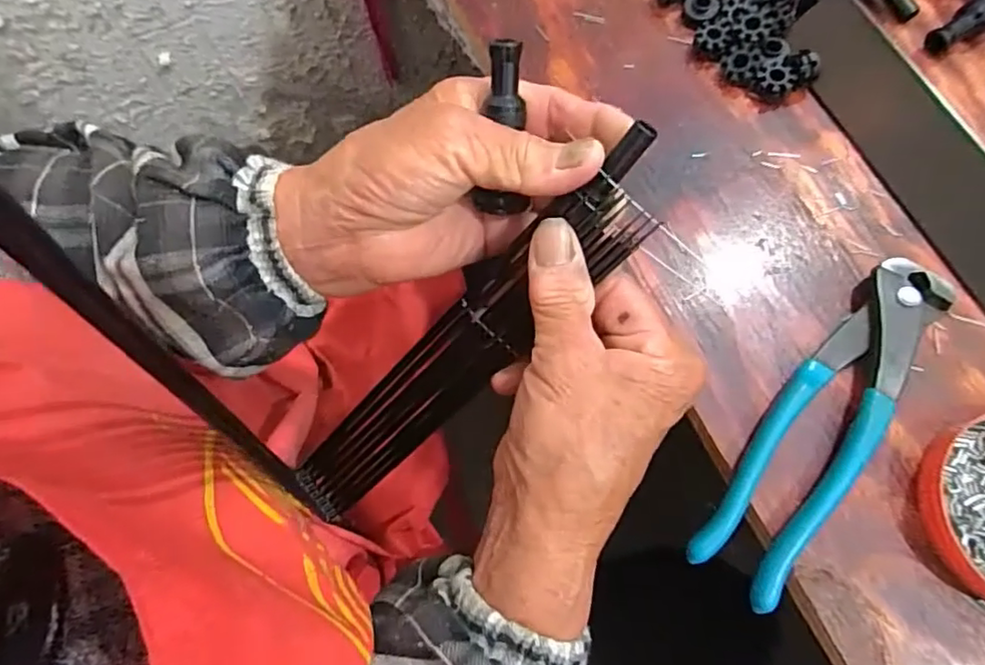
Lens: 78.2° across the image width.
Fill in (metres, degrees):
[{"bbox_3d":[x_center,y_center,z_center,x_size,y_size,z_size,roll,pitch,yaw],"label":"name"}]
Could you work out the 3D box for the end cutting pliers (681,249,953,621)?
[{"bbox_3d":[0.141,0.036,0.258,0.039,0.018,0.162,36,75,13],"label":"end cutting pliers"}]

